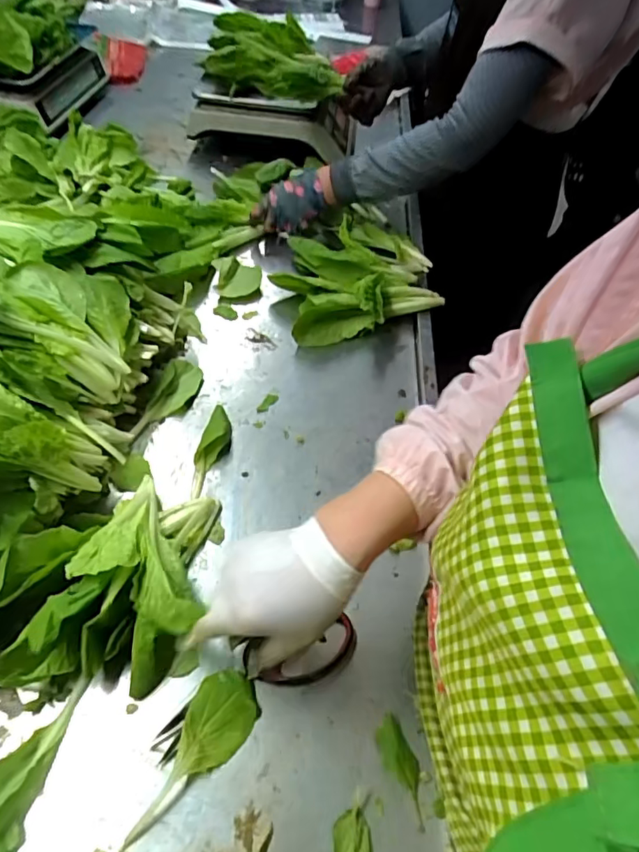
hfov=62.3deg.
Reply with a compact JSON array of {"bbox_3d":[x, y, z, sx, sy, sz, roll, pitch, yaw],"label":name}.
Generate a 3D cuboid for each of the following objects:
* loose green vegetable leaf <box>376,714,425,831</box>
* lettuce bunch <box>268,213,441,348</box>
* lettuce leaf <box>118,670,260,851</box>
[{"bbox_3d":[0.068,0.275,0.425,0.028,0.020,0.078,-17,67,-19],"label":"loose green vegetable leaf"},{"bbox_3d":[0.053,-0.230,0.802,0.245,0.066,0.211,-12,53,-15],"label":"lettuce bunch"},{"bbox_3d":[-0.097,0.264,0.419,0.052,0.019,0.136,23,53,13],"label":"lettuce leaf"}]

